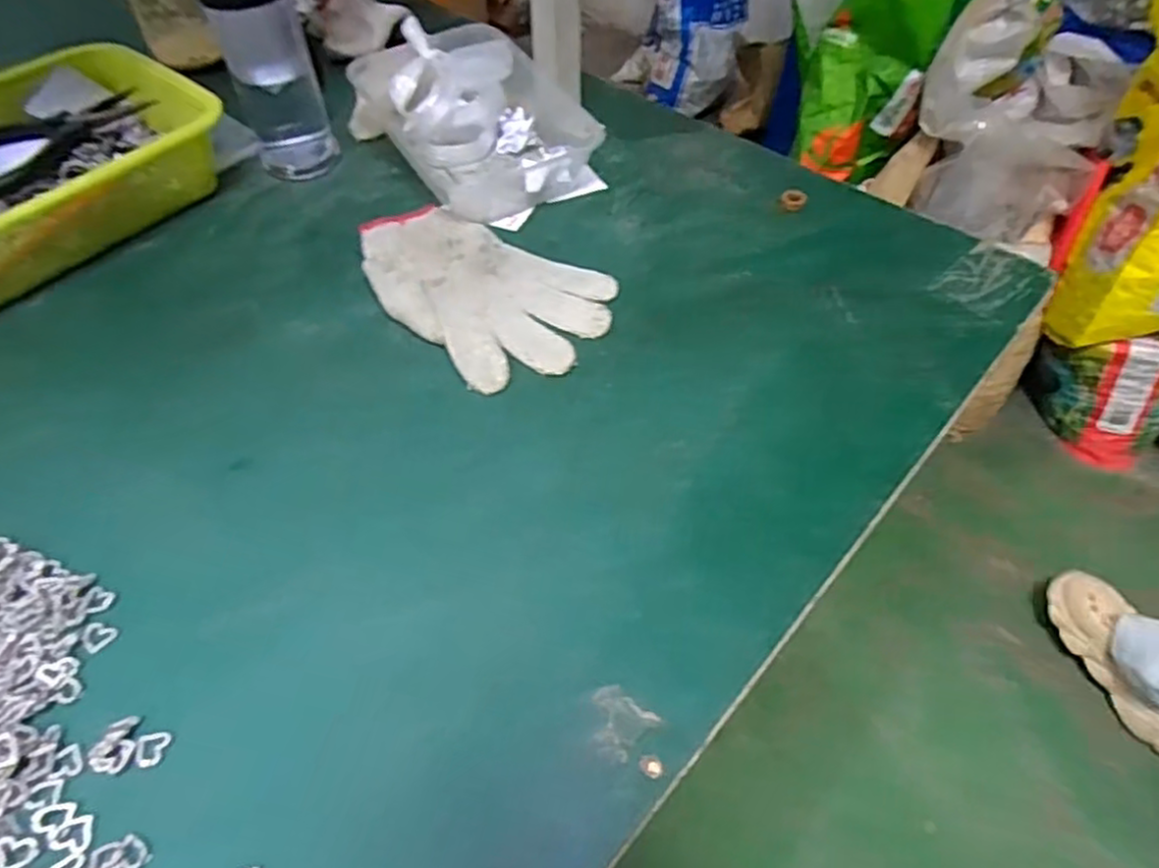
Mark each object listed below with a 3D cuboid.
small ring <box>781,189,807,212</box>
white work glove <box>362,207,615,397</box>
[{"bbox_3d":[0.178,-0.194,0.582,0.018,0.008,0.022,38,61,23],"label":"small ring"},{"bbox_3d":[-0.073,-0.112,0.517,0.130,0.013,0.193,-37,63,-26],"label":"white work glove"}]

